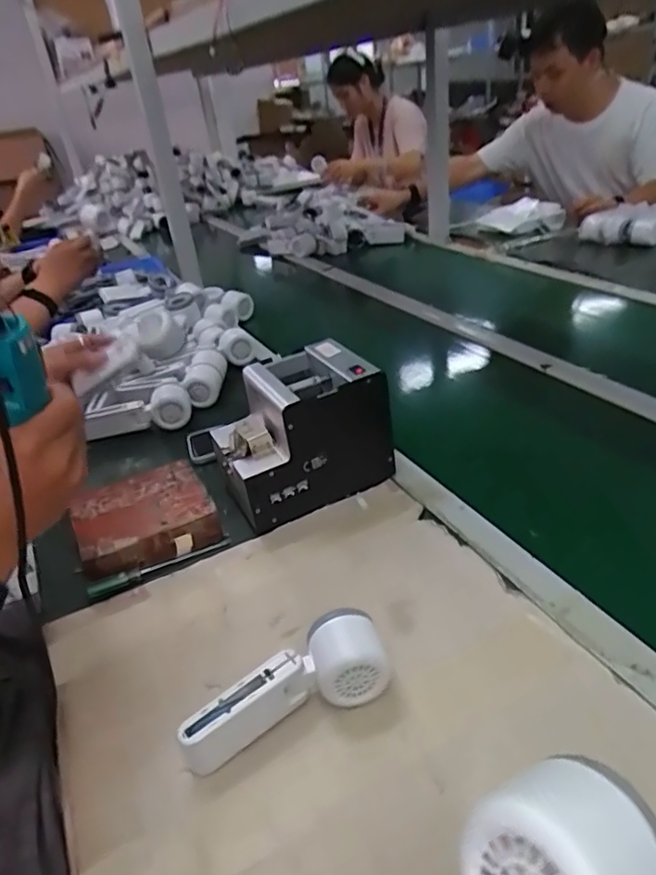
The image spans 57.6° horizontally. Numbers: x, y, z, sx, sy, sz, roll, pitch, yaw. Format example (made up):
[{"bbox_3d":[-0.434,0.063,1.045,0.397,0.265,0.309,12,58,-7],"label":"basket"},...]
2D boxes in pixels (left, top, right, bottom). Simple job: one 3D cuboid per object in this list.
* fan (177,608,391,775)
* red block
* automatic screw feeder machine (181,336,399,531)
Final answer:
[{"bbox_3d":[-0.034,0.198,0.468,0.165,0.061,0.051,-28,35,-8],"label":"fan"},{"bbox_3d":[-0.212,0.091,0.682,0.148,0.049,0.131,-21,34,-21],"label":"red block"},{"bbox_3d":[-0.035,-0.003,0.701,0.182,0.154,0.118,-19,33,-18],"label":"automatic screw feeder machine"}]

